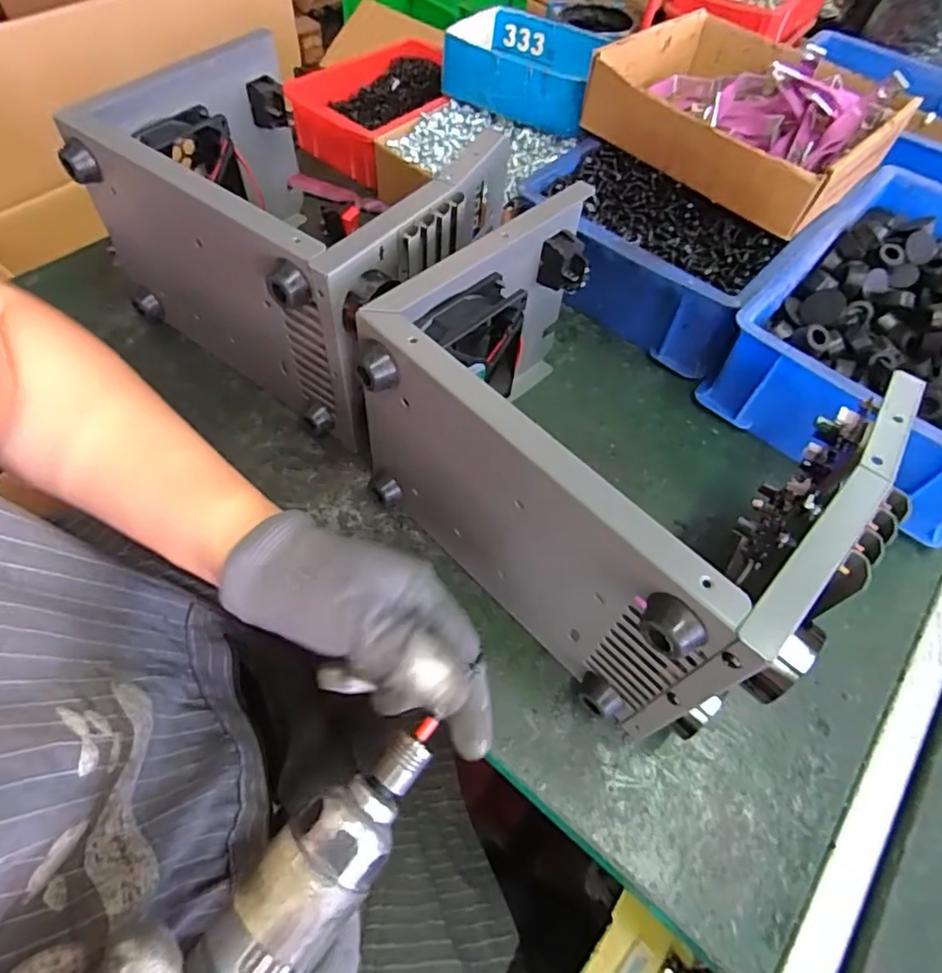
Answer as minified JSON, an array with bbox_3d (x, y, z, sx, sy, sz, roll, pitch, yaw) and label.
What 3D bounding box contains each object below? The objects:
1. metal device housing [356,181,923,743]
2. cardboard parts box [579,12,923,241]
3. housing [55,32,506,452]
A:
[{"bbox_3d":[0.073,-0.016,0.339,0.180,0.153,0.235,-38,67,-25],"label":"metal device housing"},{"bbox_3d":[0.234,-0.318,0.499,0.195,0.057,0.216,-36,66,-24],"label":"cardboard parts box"},{"bbox_3d":[-0.122,-0.192,0.432,0.266,0.144,0.206,32,60,16],"label":"housing"}]

